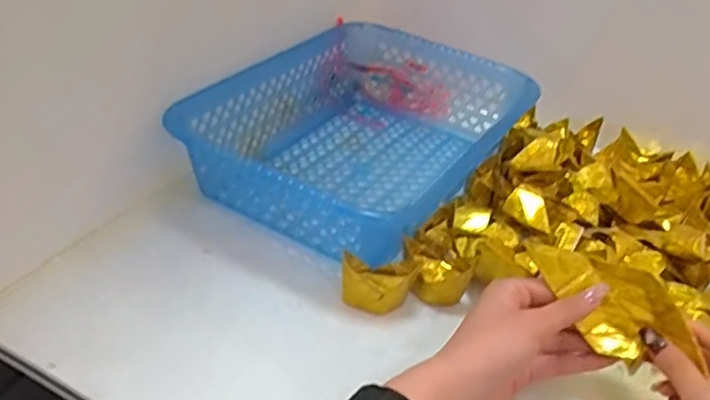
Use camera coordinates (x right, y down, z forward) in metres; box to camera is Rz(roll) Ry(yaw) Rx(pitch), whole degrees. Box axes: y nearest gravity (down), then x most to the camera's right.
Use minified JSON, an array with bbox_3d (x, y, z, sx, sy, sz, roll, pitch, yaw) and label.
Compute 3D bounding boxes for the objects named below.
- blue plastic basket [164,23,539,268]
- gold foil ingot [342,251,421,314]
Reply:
[{"bbox_3d":[0.013,-0.066,0.636,0.235,0.075,0.315,23,39,21],"label":"blue plastic basket"},{"bbox_3d":[0.019,0.062,0.503,0.055,0.046,0.026,8,36,1],"label":"gold foil ingot"}]

